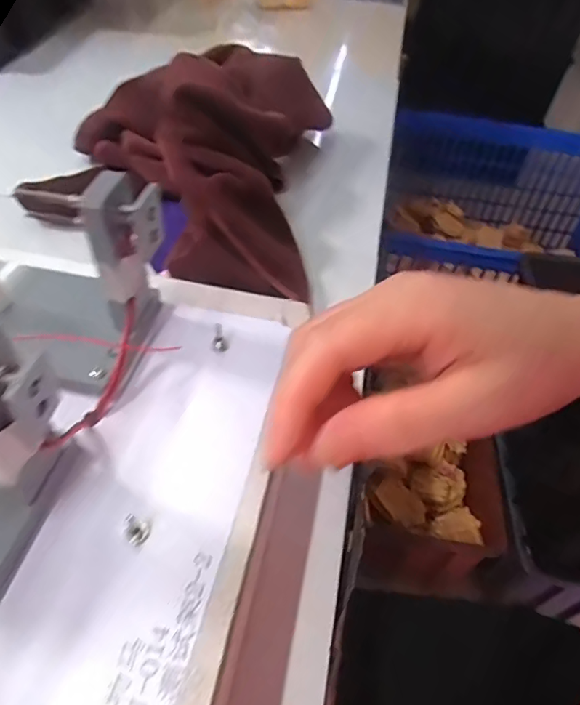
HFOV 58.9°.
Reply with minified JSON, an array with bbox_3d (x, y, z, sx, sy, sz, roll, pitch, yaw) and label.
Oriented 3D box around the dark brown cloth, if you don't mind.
[{"bbox_3d":[-0.089,-0.176,0.434,0.236,0.116,0.268,5,49,0],"label":"dark brown cloth"}]

